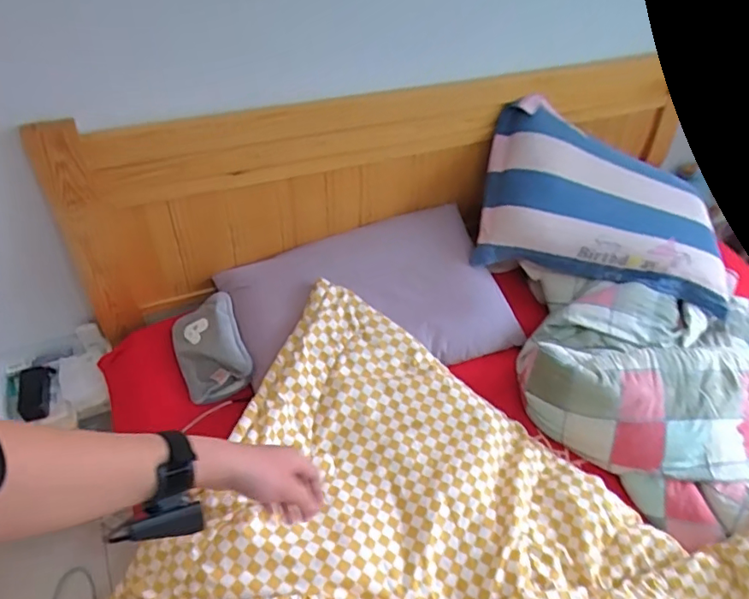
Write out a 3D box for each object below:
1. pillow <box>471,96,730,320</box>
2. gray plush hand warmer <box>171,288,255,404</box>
[{"bbox_3d":[0.690,-0.277,1.606,0.727,0.100,0.505,12,71,-1],"label":"pillow"},{"bbox_3d":[-0.382,0.108,1.249,0.150,0.049,0.238,-21,64,-12],"label":"gray plush hand warmer"}]

